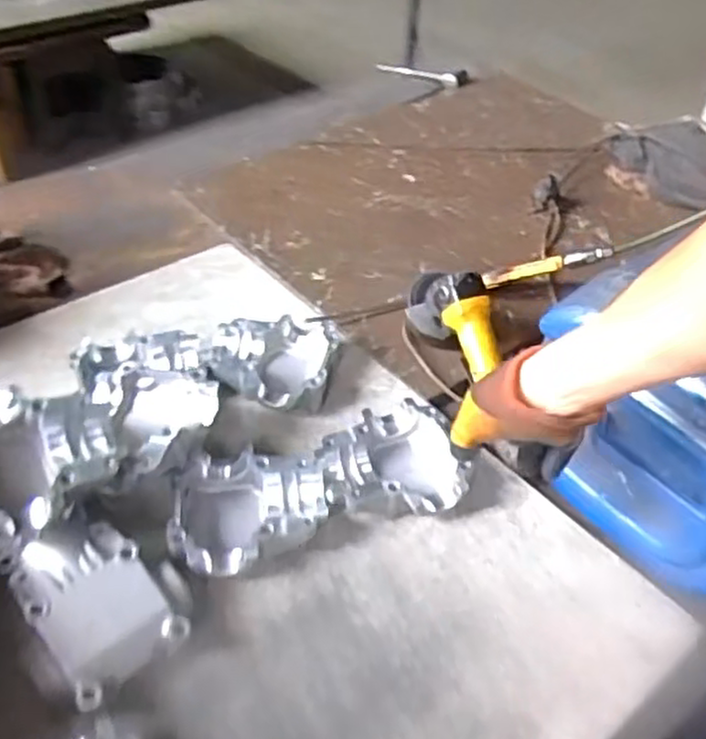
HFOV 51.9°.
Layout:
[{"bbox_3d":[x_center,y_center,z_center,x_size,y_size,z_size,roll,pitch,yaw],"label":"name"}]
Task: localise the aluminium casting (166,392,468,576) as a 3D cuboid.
[{"bbox_3d":[-0.033,0.122,0.737,0.293,0.064,0.132,-12,45,-16],"label":"aluminium casting"}]

